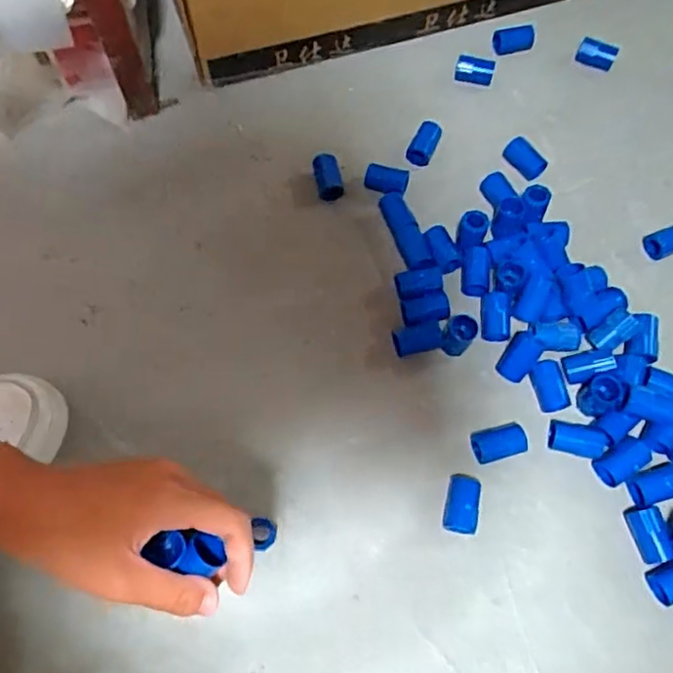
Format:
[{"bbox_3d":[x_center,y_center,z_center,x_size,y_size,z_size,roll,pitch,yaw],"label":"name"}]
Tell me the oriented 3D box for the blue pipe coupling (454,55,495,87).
[{"bbox_3d":[0.140,-0.270,0.652,0.039,0.019,0.022,12,67,4],"label":"blue pipe coupling"}]

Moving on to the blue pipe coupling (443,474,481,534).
[{"bbox_3d":[0.094,0.125,0.483,0.023,0.019,0.043,11,67,4],"label":"blue pipe coupling"}]

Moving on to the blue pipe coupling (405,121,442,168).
[{"bbox_3d":[0.085,-0.186,0.616,0.021,0.019,0.041,27,69,11],"label":"blue pipe coupling"}]

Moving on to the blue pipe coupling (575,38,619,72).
[{"bbox_3d":[0.270,-0.293,0.665,0.039,0.020,0.020,19,67,7],"label":"blue pipe coupling"}]

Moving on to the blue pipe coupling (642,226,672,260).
[{"bbox_3d":[0.299,-0.084,0.576,0.043,0.025,0.022,-17,68,-8],"label":"blue pipe coupling"}]

